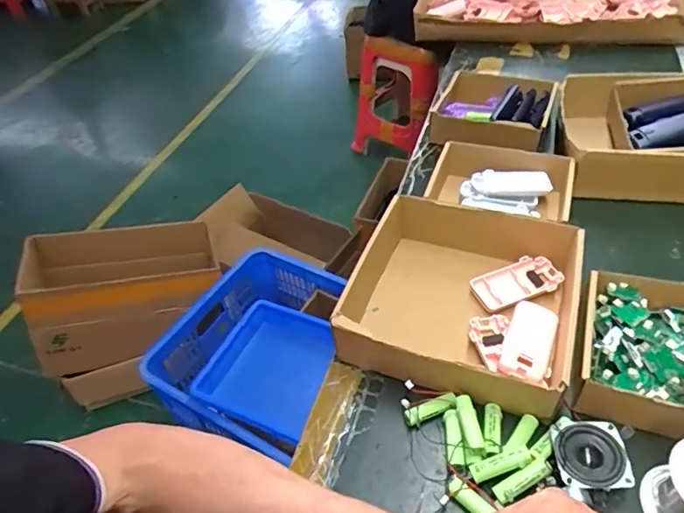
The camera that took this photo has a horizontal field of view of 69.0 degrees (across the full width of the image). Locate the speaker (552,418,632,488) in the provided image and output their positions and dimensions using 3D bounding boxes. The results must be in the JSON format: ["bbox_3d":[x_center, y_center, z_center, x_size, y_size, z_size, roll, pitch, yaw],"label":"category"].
[{"bbox_3d":[0.202,0.161,0.410,0.051,0.020,0.059,-1,45,5],"label":"speaker"}]

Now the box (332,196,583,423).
[{"bbox_3d":[0.127,0.039,0.525,0.208,0.063,0.215,13,48,19],"label":"box"}]

